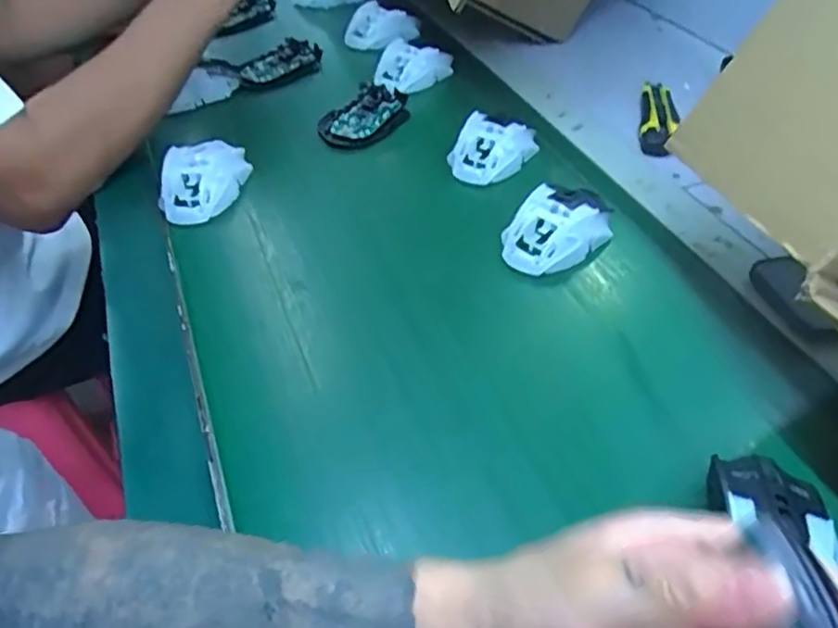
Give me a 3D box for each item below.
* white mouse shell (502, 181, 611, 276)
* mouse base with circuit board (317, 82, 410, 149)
[{"bbox_3d":[0.109,-0.068,0.535,0.064,0.035,0.088,32,52,30],"label":"white mouse shell"},{"bbox_3d":[-0.052,-0.218,0.703,0.065,0.025,0.114,26,49,25],"label":"mouse base with circuit board"}]

